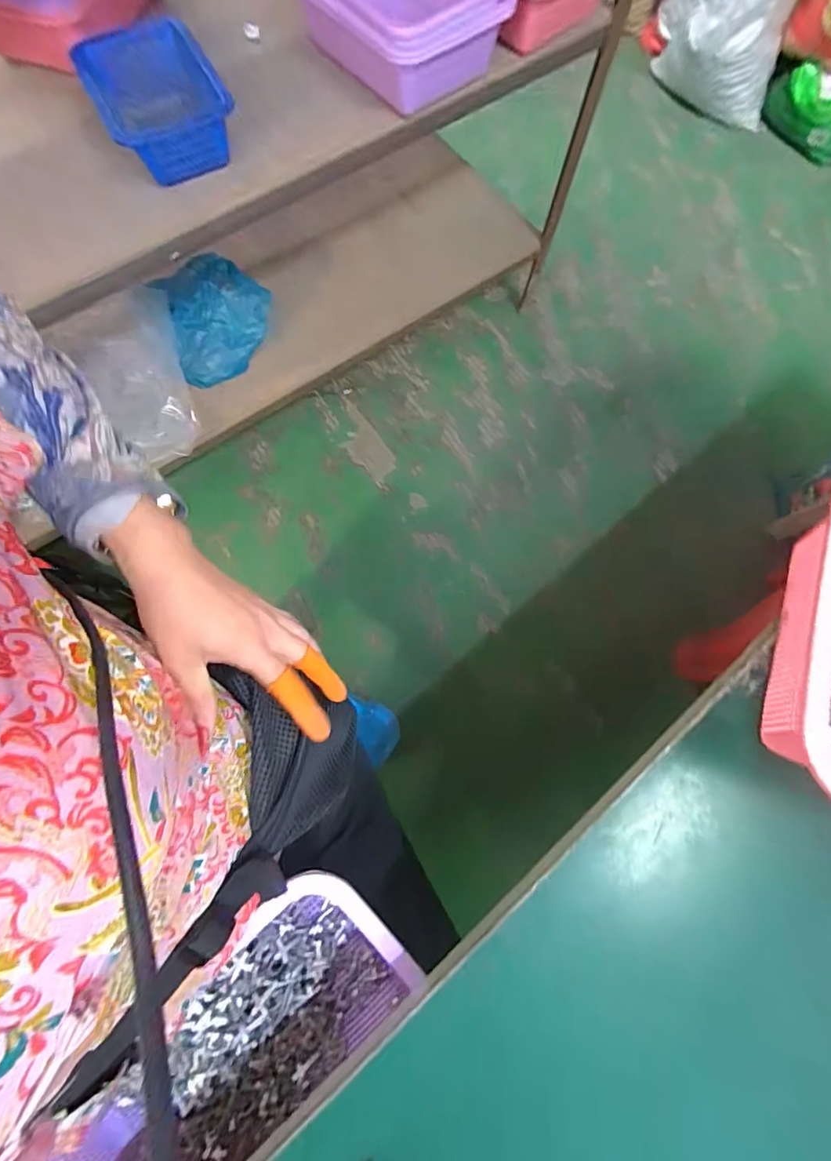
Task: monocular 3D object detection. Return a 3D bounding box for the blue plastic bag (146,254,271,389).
[{"bbox_3d":[-0.418,-0.556,0.963,0.221,0.117,0.206,-23,77,-5],"label":"blue plastic bag"}]

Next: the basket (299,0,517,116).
[{"bbox_3d":[-0.027,-0.834,0.658,0.214,0.088,0.284,-40,79,-11],"label":"basket"}]

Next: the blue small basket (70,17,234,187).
[{"bbox_3d":[-0.347,-0.645,0.609,0.152,0.081,0.170,-29,77,-9],"label":"blue small basket"}]

